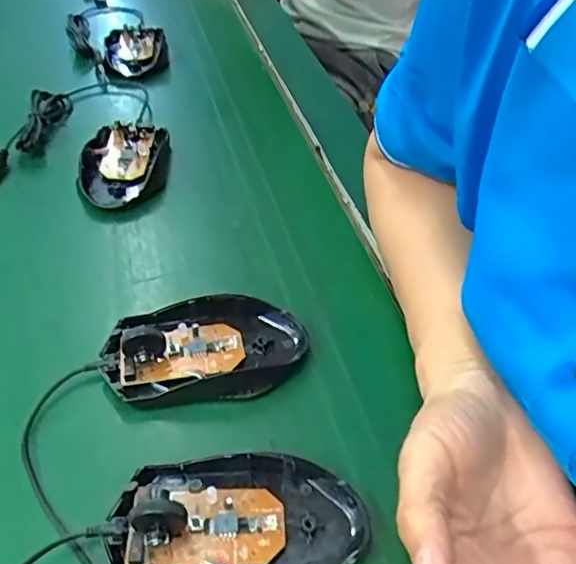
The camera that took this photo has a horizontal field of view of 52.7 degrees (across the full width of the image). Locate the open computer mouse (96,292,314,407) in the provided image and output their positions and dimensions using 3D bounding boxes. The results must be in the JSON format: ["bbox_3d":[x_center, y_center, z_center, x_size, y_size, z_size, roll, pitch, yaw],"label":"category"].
[{"bbox_3d":[-0.047,0.037,0.334,0.113,0.030,0.063,-5,45,-9],"label":"open computer mouse"}]

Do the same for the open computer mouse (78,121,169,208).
[{"bbox_3d":[-0.130,-0.095,0.465,0.060,0.028,0.089,0,45,-3],"label":"open computer mouse"}]

